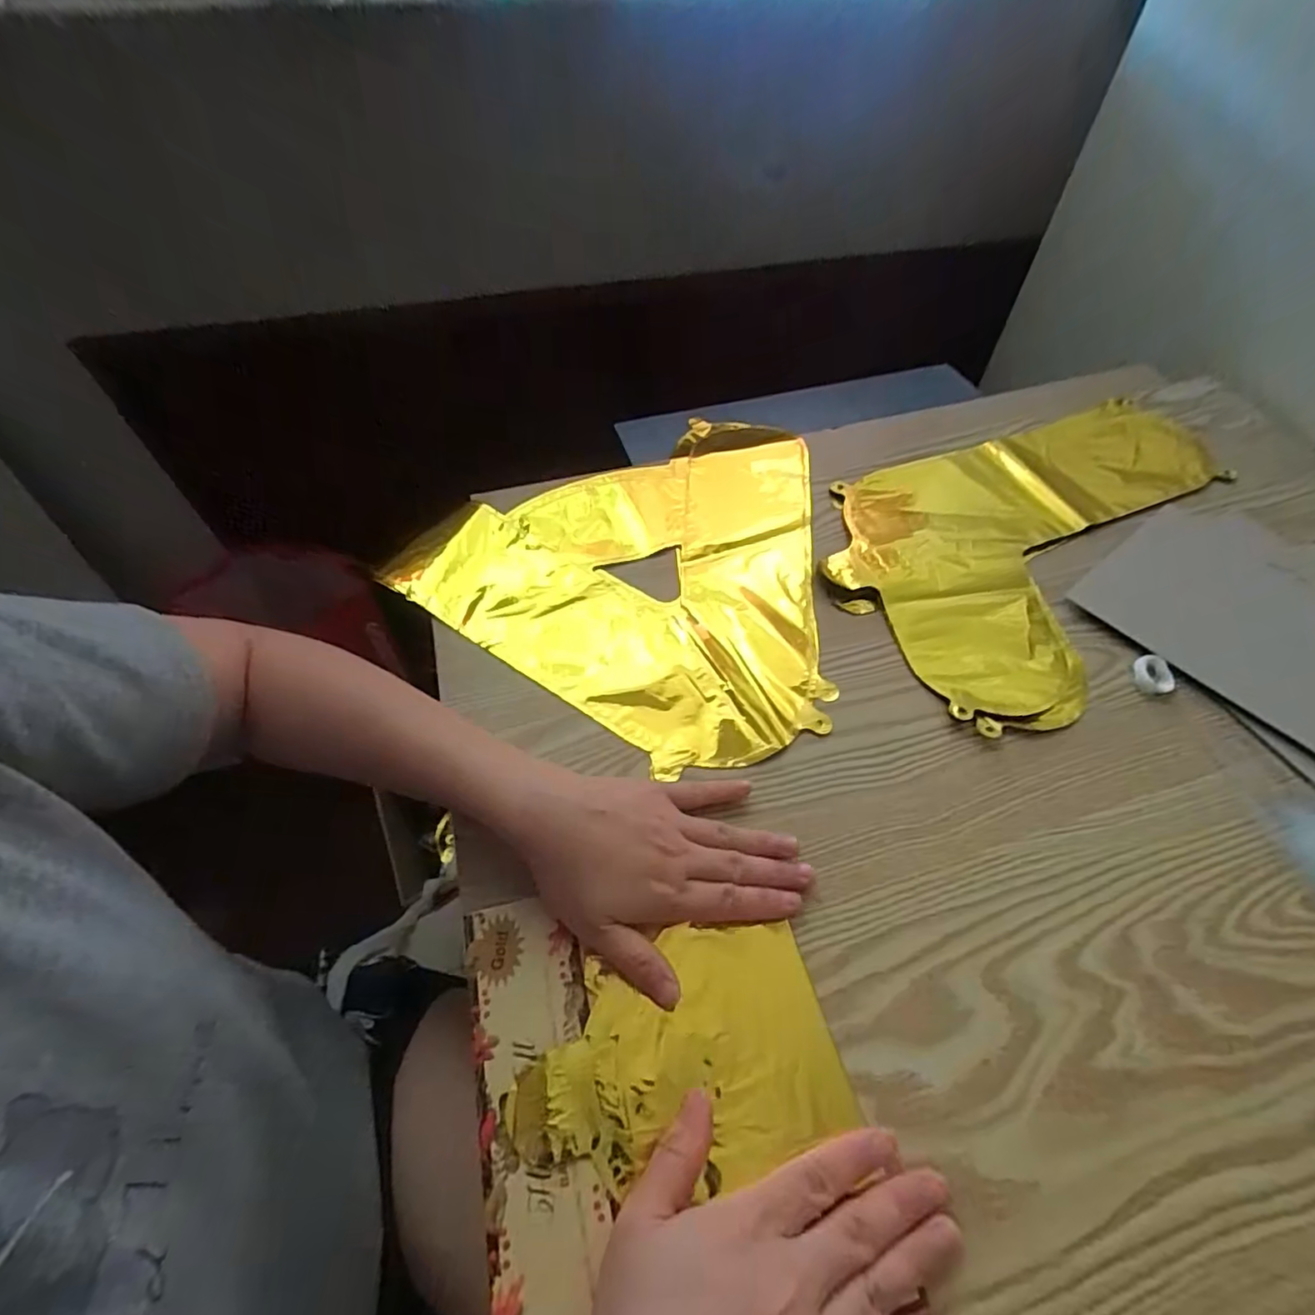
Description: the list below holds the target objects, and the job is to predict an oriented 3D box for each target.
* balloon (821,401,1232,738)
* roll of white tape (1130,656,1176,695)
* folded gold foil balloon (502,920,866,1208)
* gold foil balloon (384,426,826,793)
[{"bbox_3d":[0.328,-0.108,0.495,0.407,0.009,0.239,-25,57,-17],"label":"balloon"},{"bbox_3d":[0.336,0.012,0.406,0.025,0.008,0.026,0,53,0],"label":"roll of white tape"},{"bbox_3d":[0.008,0.185,0.278,0.148,0.008,0.096,-13,54,-10],"label":"folded gold foil balloon"},{"bbox_3d":[0.022,-0.094,0.483,0.311,0.009,0.339,31,59,21],"label":"gold foil balloon"}]

